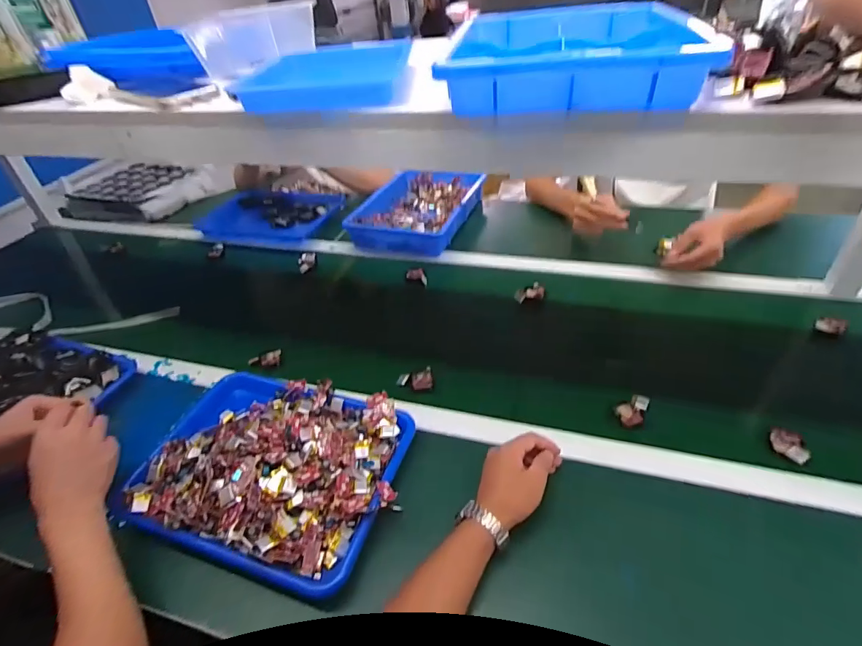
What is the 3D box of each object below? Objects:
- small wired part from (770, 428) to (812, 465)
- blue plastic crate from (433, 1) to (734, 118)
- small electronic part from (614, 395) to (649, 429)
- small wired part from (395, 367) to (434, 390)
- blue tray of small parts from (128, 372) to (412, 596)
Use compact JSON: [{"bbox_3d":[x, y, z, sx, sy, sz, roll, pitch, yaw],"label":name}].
[{"bbox_3d":[0.455,0.154,0.586,0.033,0.014,0.057,6,41,14],"label":"small wired part"},{"bbox_3d":[0.138,-0.272,0.465,0.215,0.045,0.280,4,41,12],"label":"blue plastic crate"},{"bbox_3d":[0.282,0.123,0.650,0.037,0.022,0.047,17,45,26],"label":"small electronic part"},{"bbox_3d":[-0.025,0.091,0.736,0.057,0.016,0.037,-5,40,1],"label":"small wired part"},{"bbox_3d":[-0.209,0.175,0.608,0.343,0.067,0.261,12,43,20],"label":"blue tray of small parts"}]

